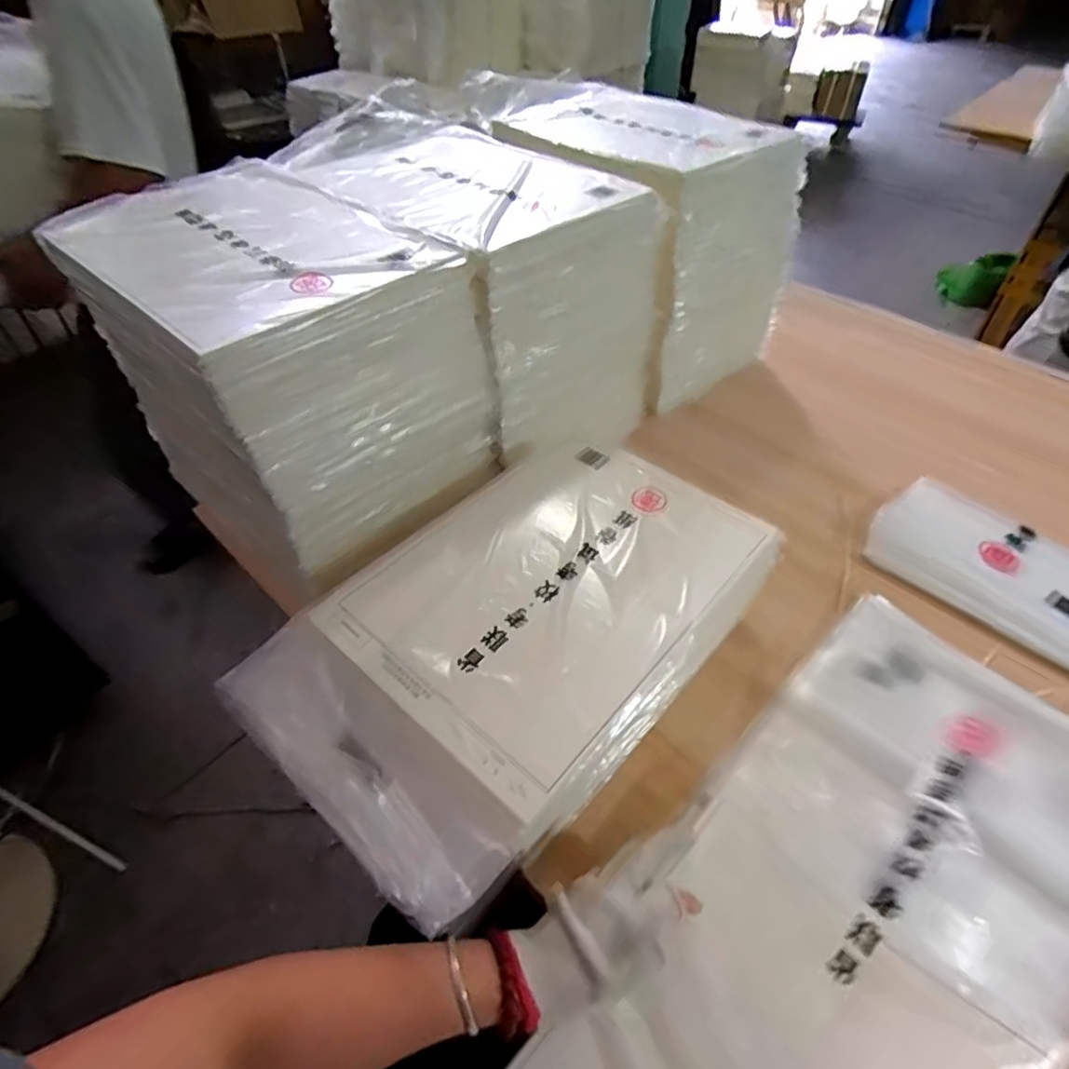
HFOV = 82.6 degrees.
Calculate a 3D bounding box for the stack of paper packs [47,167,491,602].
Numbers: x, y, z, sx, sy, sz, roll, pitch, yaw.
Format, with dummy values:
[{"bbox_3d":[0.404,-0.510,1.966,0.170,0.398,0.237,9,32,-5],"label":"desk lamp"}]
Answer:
[{"bbox_3d":[-0.306,-0.218,0.730,0.453,0.286,0.280,36,57,28],"label":"stack of paper packs"}]

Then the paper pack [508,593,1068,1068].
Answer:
[{"bbox_3d":[0.230,0.319,0.465,0.663,0.071,0.282,-38,50,-25],"label":"paper pack"}]

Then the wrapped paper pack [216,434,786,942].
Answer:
[{"bbox_3d":[-0.007,0.110,0.609,0.273,0.153,0.462,34,56,27],"label":"wrapped paper pack"}]

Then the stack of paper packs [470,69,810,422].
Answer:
[{"bbox_3d":[0.134,-0.481,1.010,0.483,0.351,0.315,37,57,28],"label":"stack of paper packs"}]

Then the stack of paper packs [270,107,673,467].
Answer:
[{"bbox_3d":[-0.092,-0.353,0.862,0.305,0.305,0.471,-35,57,-28],"label":"stack of paper packs"}]

